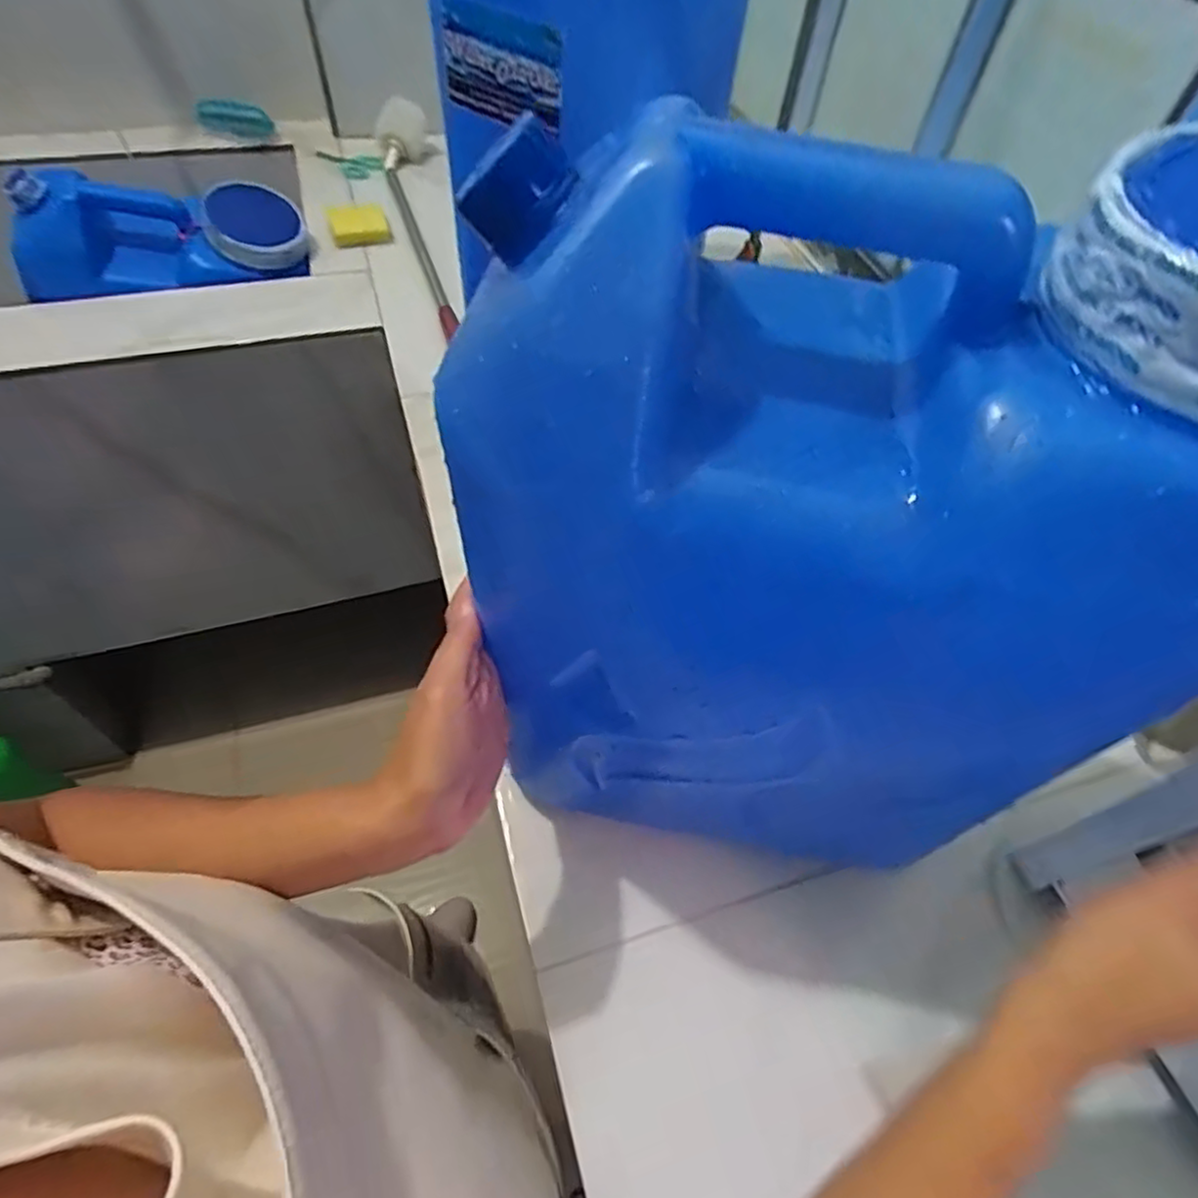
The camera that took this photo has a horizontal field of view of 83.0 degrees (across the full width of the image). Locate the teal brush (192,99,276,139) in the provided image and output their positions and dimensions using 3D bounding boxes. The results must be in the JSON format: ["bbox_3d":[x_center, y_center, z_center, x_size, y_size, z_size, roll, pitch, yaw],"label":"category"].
[{"bbox_3d":[-0.533,-0.702,0.986,0.123,0.036,0.027,14,55,6],"label":"teal brush"}]

